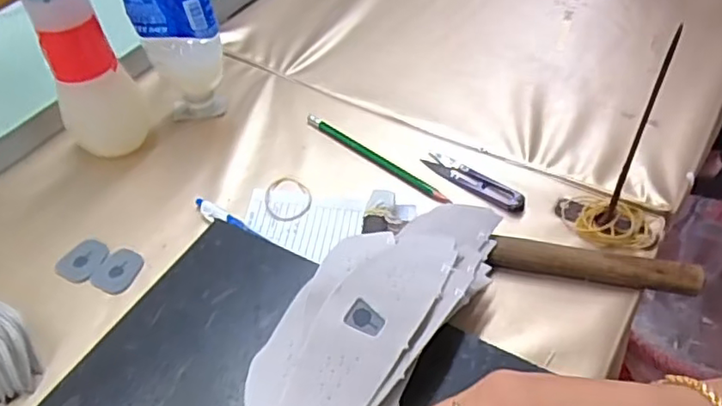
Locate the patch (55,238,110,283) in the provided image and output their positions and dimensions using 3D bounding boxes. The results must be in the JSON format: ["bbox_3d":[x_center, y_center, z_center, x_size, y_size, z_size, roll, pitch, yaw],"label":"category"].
[{"bbox_3d":[-0.223,0.045,0.494,0.035,0.006,0.037,23,53,21],"label":"patch"}]

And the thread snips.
[{"bbox_3d":[0.098,-0.021,0.539,0.099,0.008,0.023,32,57,27],"label":"thread snips"}]

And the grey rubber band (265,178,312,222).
[{"bbox_3d":[-0.063,-0.006,0.531,0.039,0.008,0.051,-3,48,0],"label":"grey rubber band"}]

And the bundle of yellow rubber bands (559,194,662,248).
[{"bbox_3d":[0.205,0.014,0.499,0.077,0.010,0.053,6,49,8],"label":"bundle of yellow rubber bands"}]

